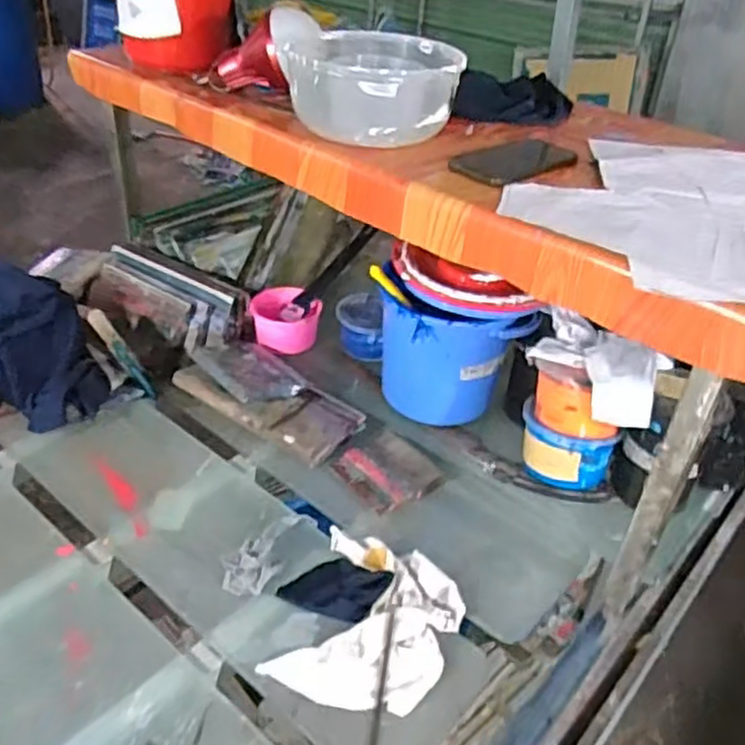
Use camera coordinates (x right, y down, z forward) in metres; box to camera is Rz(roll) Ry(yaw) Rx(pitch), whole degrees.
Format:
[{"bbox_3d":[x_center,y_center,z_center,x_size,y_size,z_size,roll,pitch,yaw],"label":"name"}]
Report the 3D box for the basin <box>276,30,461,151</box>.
[{"bbox_3d":[0.002,-0.365,0.921,0.208,0.090,0.209,3,36,-2],"label":"basin"}]

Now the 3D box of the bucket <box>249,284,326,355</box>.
[{"bbox_3d":[-0.147,-0.090,1.215,0.119,0.072,0.097,4,35,-1],"label":"bucket"}]

